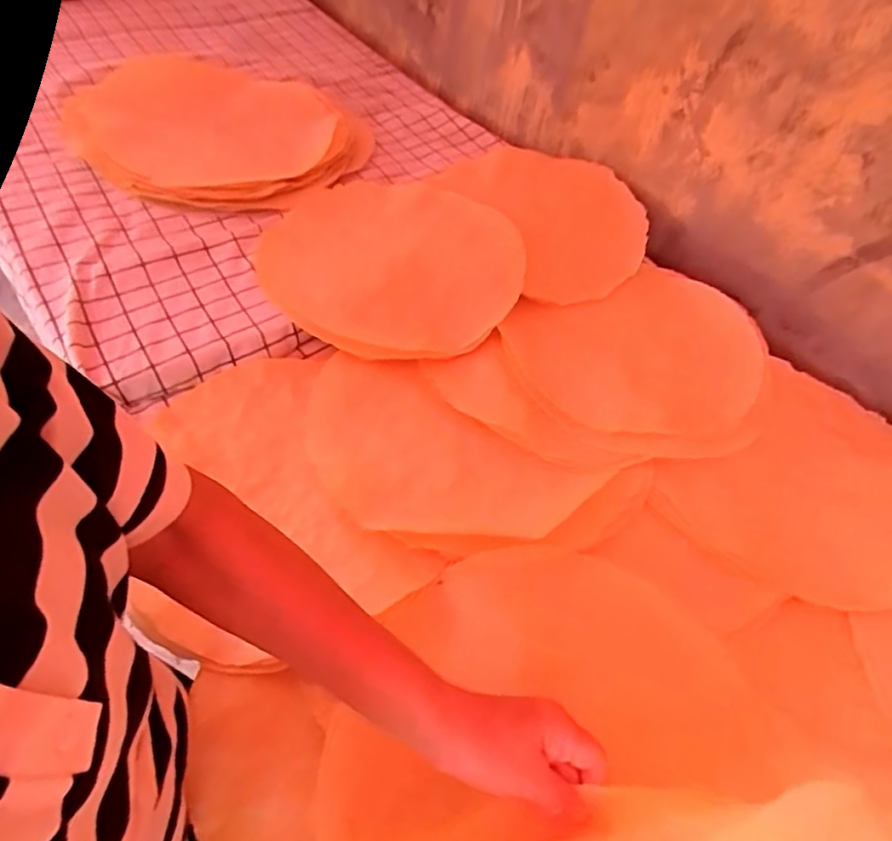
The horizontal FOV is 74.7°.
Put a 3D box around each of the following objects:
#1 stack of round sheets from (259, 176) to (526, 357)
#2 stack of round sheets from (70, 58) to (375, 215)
[{"bbox_3d":[-0.076,-0.225,0.817,0.340,0.039,0.358,-37,64,-28],"label":"stack of round sheets"},{"bbox_3d":[-0.385,-0.470,0.940,0.477,0.069,0.383,20,54,10],"label":"stack of round sheets"}]

